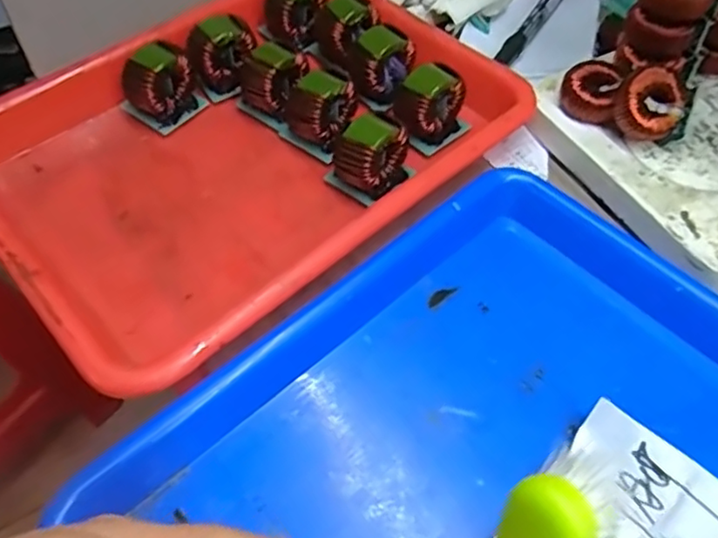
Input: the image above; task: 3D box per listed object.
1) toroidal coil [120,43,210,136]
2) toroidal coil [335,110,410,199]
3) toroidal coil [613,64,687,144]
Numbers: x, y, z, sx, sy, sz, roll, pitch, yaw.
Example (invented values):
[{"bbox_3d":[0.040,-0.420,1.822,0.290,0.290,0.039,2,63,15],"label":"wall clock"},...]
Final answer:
[{"bbox_3d":[-0.143,-0.134,0.442,0.041,0.050,0.049,35,61,23],"label":"toroidal coil"},{"bbox_3d":[0.009,-0.072,0.395,0.045,0.051,0.025,-34,61,-22],"label":"toroidal coil"},{"bbox_3d":[0.184,-0.105,0.395,0.039,0.020,0.043,22,92,-7],"label":"toroidal coil"}]

